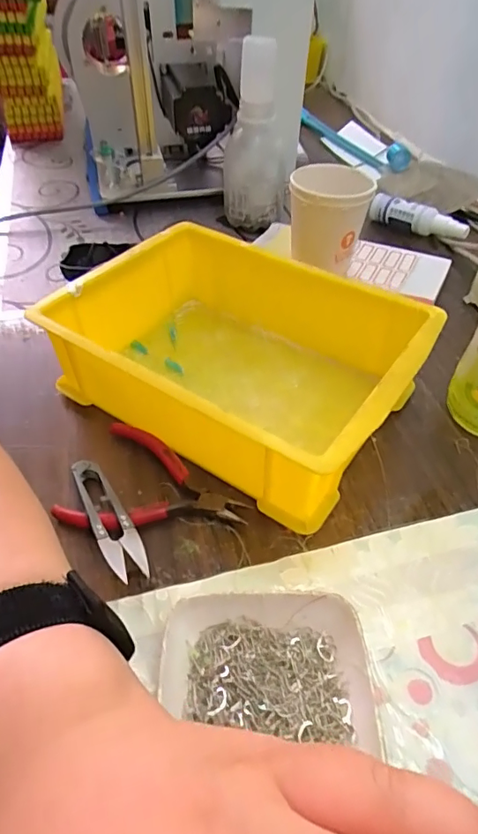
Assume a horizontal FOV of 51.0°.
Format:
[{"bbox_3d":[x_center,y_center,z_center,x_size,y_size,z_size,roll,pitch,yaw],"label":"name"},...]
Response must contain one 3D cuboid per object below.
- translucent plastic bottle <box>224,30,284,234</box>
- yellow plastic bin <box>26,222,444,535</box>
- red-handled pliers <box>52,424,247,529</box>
[{"bbox_3d":[0.017,-0.292,0.533,0.067,0.162,0.055,0,46,-1],"label":"translucent plastic bottle"},{"bbox_3d":[-0.009,-0.045,0.369,0.233,0.071,0.164,29,52,24],"label":"yellow plastic bin"},{"bbox_3d":[-0.051,0.048,0.323,0.111,0.012,0.083,15,47,13],"label":"red-handled pliers"}]

